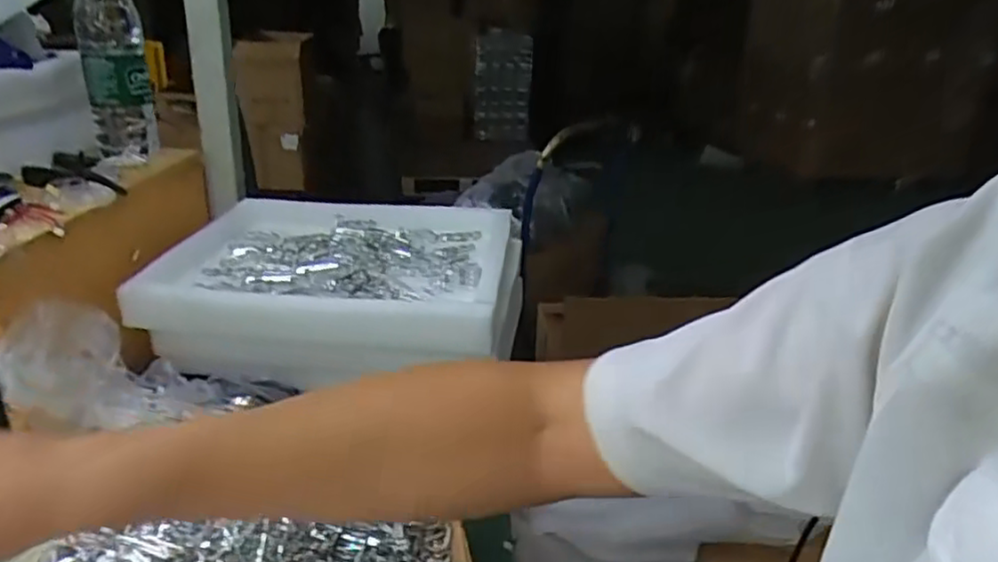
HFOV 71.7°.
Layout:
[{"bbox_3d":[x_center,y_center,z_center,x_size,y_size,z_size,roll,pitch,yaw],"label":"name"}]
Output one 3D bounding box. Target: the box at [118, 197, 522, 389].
[{"bbox_3d":[-0.172,0.007,0.777,0.364,0.103,0.287,2,22,-1],"label":"box"}]

